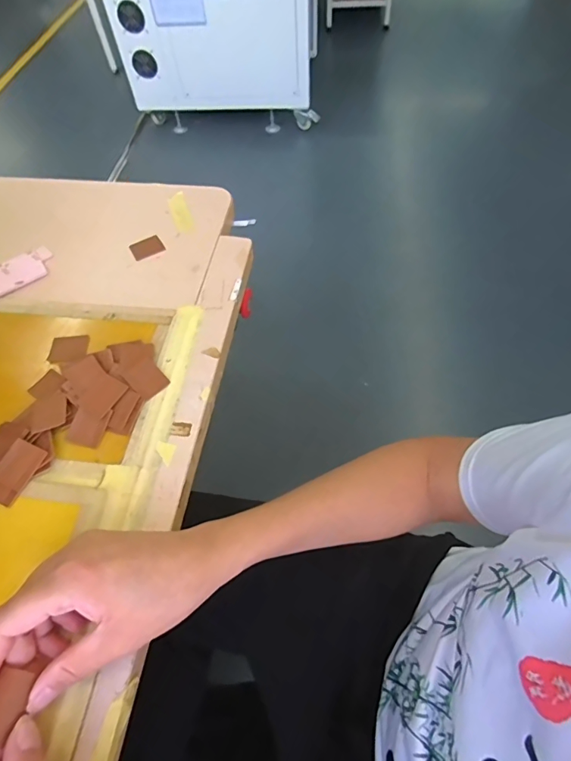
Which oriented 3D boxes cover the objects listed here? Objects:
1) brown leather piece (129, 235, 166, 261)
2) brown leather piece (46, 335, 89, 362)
[{"bbox_3d":[-0.176,-0.169,0.538,0.039,0.004,0.033,-30,61,-15],"label":"brown leather piece"},{"bbox_3d":[-0.233,-0.034,0.456,0.039,0.005,0.032,-4,58,0],"label":"brown leather piece"}]

